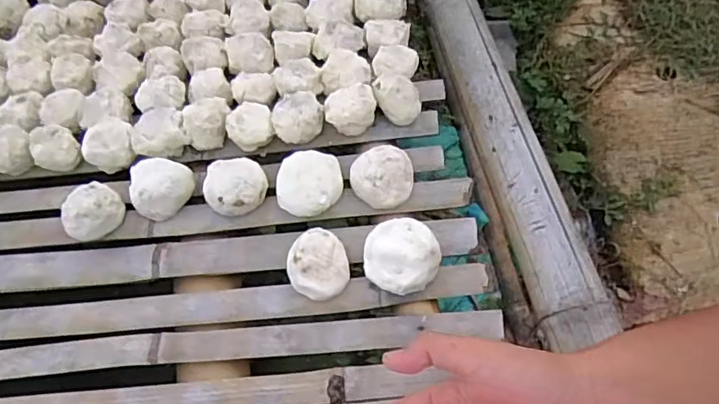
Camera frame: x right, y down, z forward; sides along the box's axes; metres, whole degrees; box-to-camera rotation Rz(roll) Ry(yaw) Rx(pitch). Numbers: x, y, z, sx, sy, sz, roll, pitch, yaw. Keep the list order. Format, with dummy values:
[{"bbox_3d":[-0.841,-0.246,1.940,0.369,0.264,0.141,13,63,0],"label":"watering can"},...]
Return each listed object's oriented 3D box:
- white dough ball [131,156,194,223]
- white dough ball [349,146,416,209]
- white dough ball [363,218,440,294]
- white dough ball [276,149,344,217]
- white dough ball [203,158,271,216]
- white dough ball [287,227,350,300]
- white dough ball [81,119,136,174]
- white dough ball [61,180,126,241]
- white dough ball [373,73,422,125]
[{"bbox_3d":[-0.268,-0.019,0.780,0.079,0.049,0.080,-4,58,6],"label":"white dough ball"},{"bbox_3d":[0.030,-0.031,0.758,0.080,0.055,0.074,-4,58,6],"label":"white dough ball"},{"bbox_3d":[0.050,0.067,0.704,0.087,0.048,0.087,-4,58,6],"label":"white dough ball"},{"bbox_3d":[-0.066,-0.025,0.766,0.085,0.048,0.085,-4,58,6],"label":"white dough ball"},{"bbox_3d":[-0.164,-0.022,0.766,0.080,0.049,0.079,-4,58,6],"label":"white dough ball"},{"bbox_3d":[-0.054,0.076,0.713,0.076,0.043,0.089,-23,62,-8],"label":"white dough ball"},{"bbox_3d":[-0.356,-0.081,0.826,0.069,0.043,0.064,-4,58,6],"label":"white dough ball"},{"bbox_3d":[-0.361,0.011,0.774,0.071,0.049,0.079,35,69,21],"label":"white dough ball"},{"bbox_3d":[0.053,-0.143,0.812,0.068,0.050,0.059,6,62,8],"label":"white dough ball"}]

